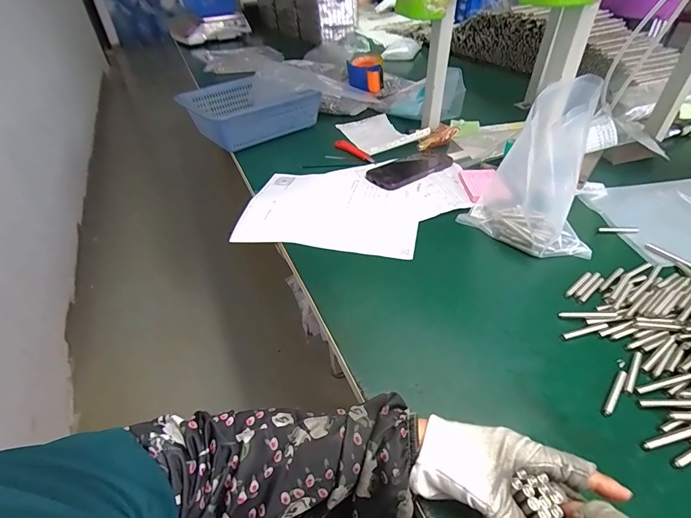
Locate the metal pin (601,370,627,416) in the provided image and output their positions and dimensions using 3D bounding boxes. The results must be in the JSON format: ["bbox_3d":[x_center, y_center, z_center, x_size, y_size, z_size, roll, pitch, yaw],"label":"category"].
[{"bbox_3d":[0.269,0.132,0.371,0.008,0.004,0.061,31,51,32],"label":"metal pin"}]

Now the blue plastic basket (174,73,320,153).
[{"bbox_3d":[-0.234,-0.352,0.914,0.282,0.113,0.220,-29,48,-28],"label":"blue plastic basket"}]

